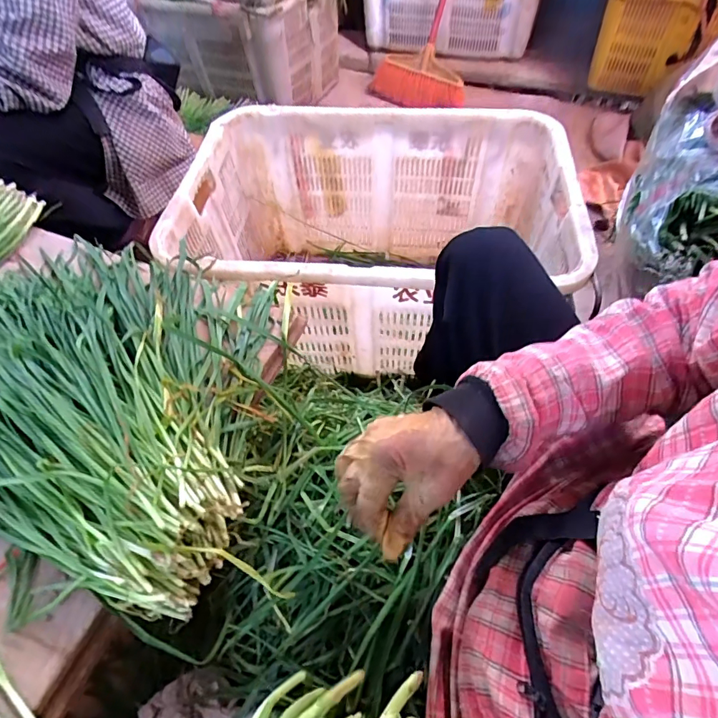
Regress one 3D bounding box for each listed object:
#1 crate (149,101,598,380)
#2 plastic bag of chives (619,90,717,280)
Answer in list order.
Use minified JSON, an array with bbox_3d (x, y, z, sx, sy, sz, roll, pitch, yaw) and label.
[{"bbox_3d":[0.037,-0.211,0.900,0.654,0.361,0.472,4,56,8],"label":"crate"},{"bbox_3d":[0.459,-0.237,0.633,0.112,0.144,0.294,15,58,15],"label":"plastic bag of chives"}]

